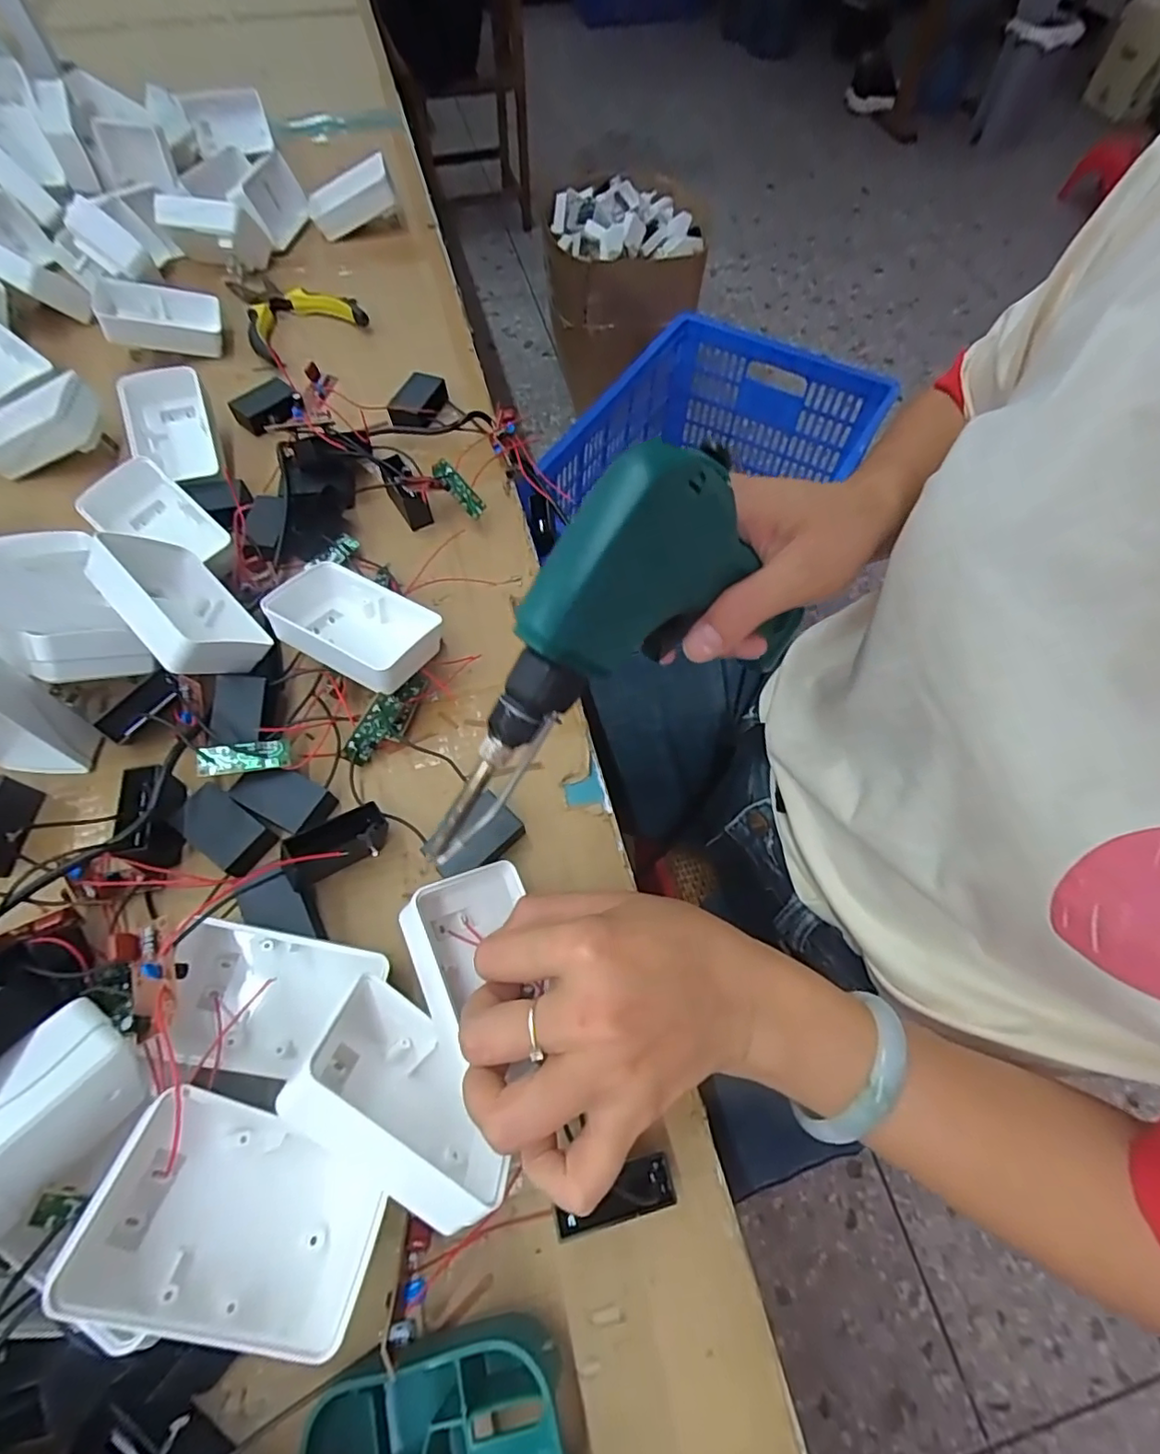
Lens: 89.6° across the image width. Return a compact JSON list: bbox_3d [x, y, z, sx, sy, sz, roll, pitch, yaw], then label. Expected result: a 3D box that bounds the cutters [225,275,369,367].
[{"bbox_3d":[-0.269,-0.403,0.555,0.104,0.022,0.169,-24,65,-13],"label":"cutters"}]

